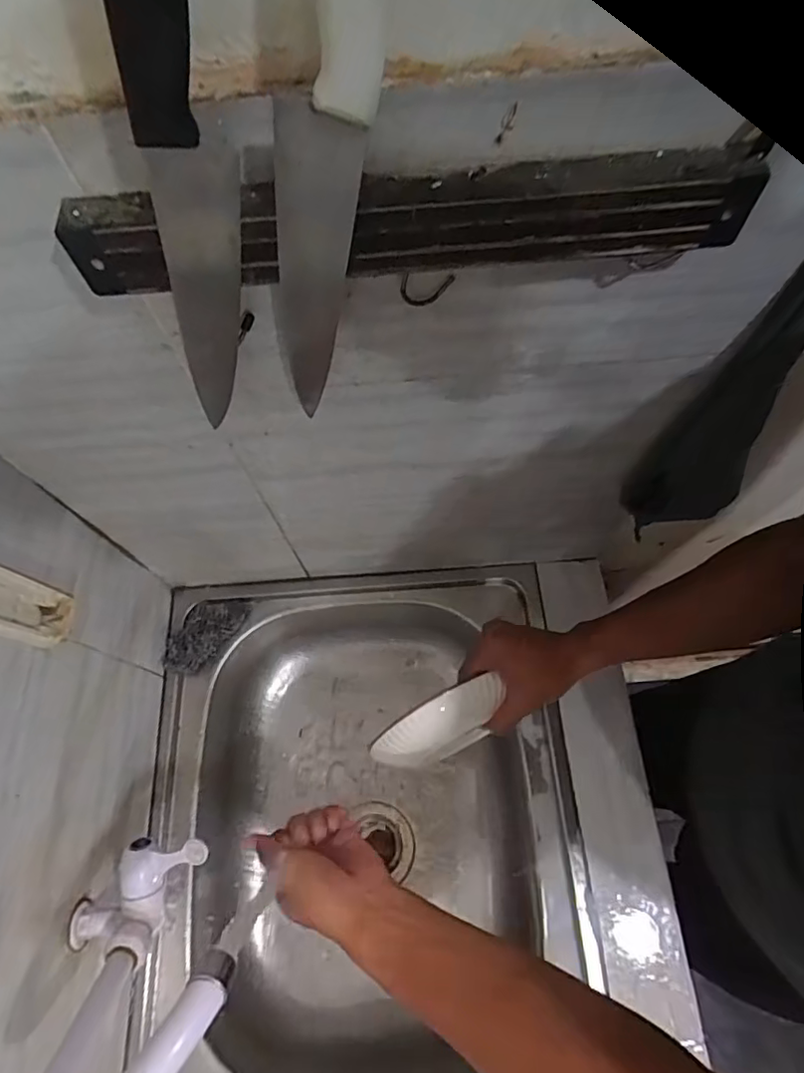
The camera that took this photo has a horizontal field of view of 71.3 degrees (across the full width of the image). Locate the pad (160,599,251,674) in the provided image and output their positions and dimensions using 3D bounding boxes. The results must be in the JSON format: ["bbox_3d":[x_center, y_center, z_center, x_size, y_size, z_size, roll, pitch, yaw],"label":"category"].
[{"bbox_3d":[-0.260,0.125,0.736,0.061,0.027,0.120,30,70,14],"label":"pad"}]

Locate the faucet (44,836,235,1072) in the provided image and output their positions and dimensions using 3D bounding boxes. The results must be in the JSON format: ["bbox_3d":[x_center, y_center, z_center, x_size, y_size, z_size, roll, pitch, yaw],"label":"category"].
[{"bbox_3d":[-0.195,0.308,0.404,0.076,0.296,0.136,21,65,-21],"label":"faucet"}]

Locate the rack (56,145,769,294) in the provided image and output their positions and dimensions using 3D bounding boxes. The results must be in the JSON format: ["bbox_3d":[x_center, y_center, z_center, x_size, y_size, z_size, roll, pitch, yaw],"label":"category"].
[{"bbox_3d":[0.004,-0.160,0.282,0.332,0.042,0.025,-5,66,0],"label":"rack"}]

